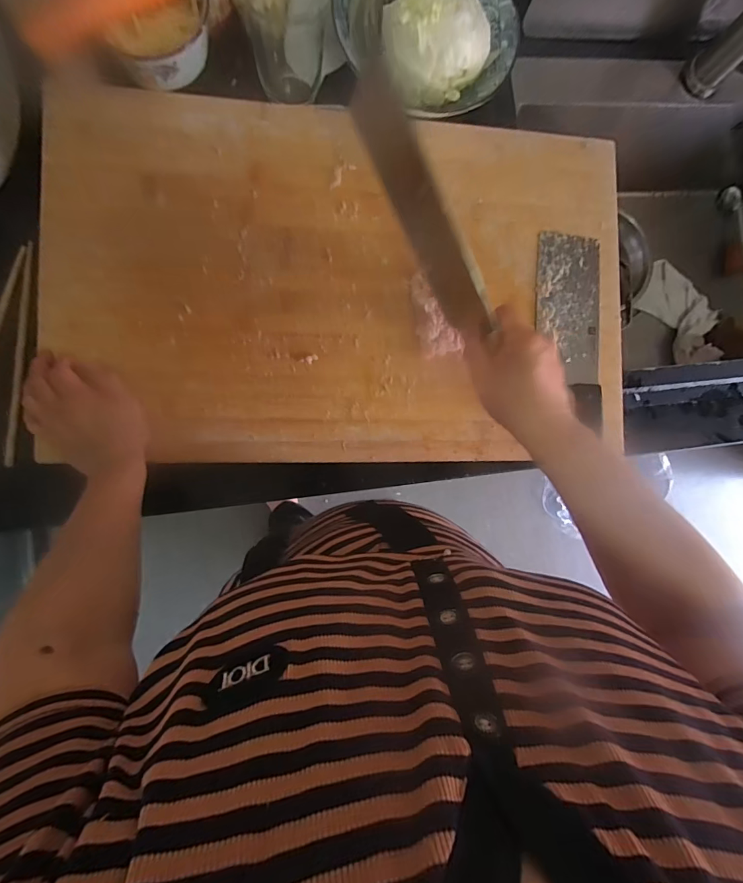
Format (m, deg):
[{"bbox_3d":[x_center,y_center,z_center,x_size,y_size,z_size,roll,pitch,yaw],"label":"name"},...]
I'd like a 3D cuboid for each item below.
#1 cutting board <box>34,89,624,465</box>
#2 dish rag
[{"bbox_3d":[-0.016,-0.173,0.467,0.625,0.025,0.384,0,91,-8],"label":"cutting board"},{"bbox_3d":[0.525,-0.219,0.730,0.109,0.042,0.186,-22,82,-7],"label":"dish rag"}]

